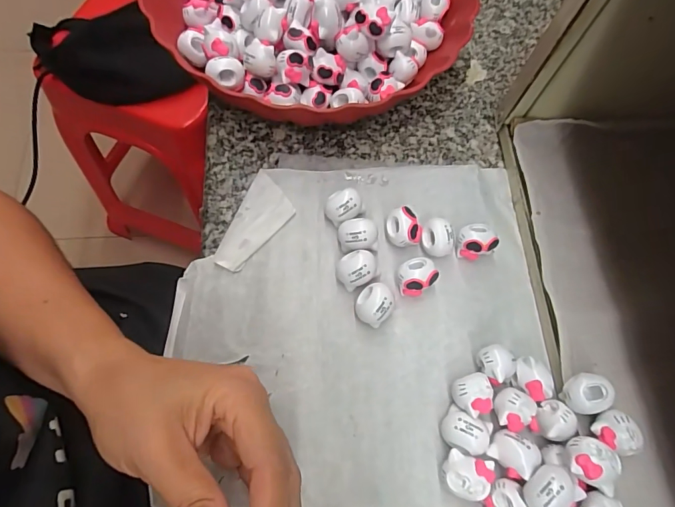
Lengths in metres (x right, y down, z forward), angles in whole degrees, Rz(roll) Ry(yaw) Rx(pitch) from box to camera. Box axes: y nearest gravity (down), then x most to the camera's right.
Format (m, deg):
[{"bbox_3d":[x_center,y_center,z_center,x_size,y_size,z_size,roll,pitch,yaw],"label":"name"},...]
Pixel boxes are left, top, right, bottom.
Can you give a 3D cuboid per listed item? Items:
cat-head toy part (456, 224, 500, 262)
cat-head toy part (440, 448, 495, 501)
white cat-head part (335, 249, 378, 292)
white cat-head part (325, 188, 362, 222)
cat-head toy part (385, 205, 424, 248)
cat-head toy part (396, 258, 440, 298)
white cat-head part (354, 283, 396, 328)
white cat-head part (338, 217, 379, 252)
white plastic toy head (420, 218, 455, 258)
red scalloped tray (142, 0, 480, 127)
[{"bbox_3d":[0.090,-0.007,0.280,0.023,0.019,0.020,-23,72,-12],"label":"cat-head toy part"},{"bbox_3d":[0.068,0.119,0.228,0.026,0.018,0.021,20,68,4],"label":"cat-head toy part"},{"bbox_3d":[0.012,0.011,0.267,0.024,0.020,0.019,-17,71,-10],"label":"white cat-head part"},{"bbox_3d":[0.005,-0.030,0.283,0.023,0.021,0.017,-33,74,-15],"label":"white cat-head part"},{"bbox_3d":[0.043,-0.016,0.280,0.021,0.017,0.024,-18,71,-11],"label":"cat-head toy part"},{"bbox_3d":[0.049,0.015,0.268,0.024,0.019,0.020,-19,71,-11],"label":"cat-head toy part"},{"bbox_3d":[0.022,0.032,0.260,0.024,0.019,0.022,1,68,-4],"label":"white cat-head part"},{"bbox_3d":[0.013,-0.010,0.275,0.025,0.022,0.018,-8,69,-7],"label":"white cat-head part"},{"bbox_3d":[0.065,-0.011,0.277,0.020,0.015,0.021,-7,69,-7],"label":"white plastic toy head"},{"bbox_3d":[-0.019,-0.196,0.341,0.239,0.062,0.244,32,70,8],"label":"red scalloped tray"}]

